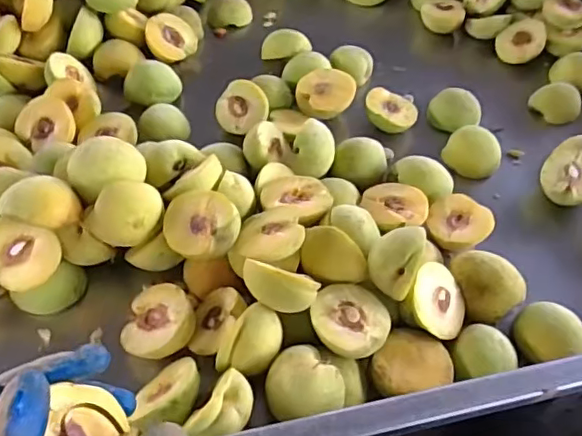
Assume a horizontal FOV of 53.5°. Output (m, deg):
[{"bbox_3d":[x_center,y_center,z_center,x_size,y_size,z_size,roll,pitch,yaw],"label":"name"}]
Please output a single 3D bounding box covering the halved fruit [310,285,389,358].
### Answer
[{"bbox_3d":[0.045,0.080,0.446,0.058,0.026,0.059,3,51,-3],"label":"halved fruit"}]

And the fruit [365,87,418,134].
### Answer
[{"bbox_3d":[0.108,-0.114,0.627,0.056,0.026,0.044,17,52,8],"label":"fruit"}]

